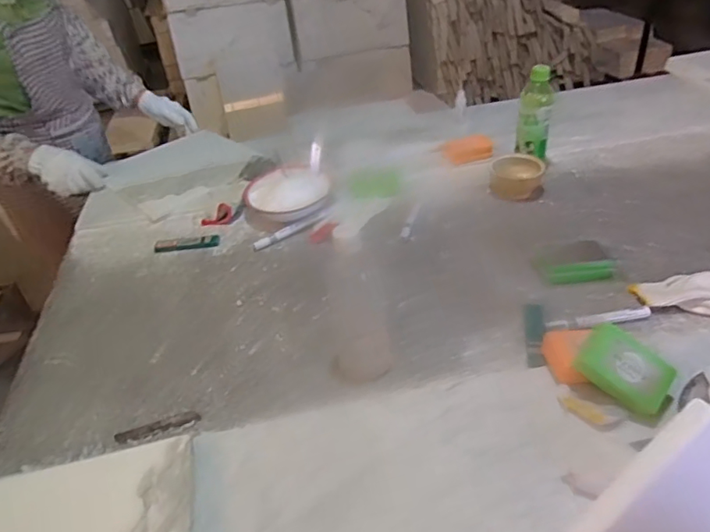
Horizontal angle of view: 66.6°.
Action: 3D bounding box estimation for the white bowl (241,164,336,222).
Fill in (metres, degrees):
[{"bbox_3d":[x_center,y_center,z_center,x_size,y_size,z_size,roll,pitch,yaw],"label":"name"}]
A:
[{"bbox_3d":[-0.124,-0.137,1.029,0.161,0.049,0.161,-5,37,4],"label":"white bowl"}]

